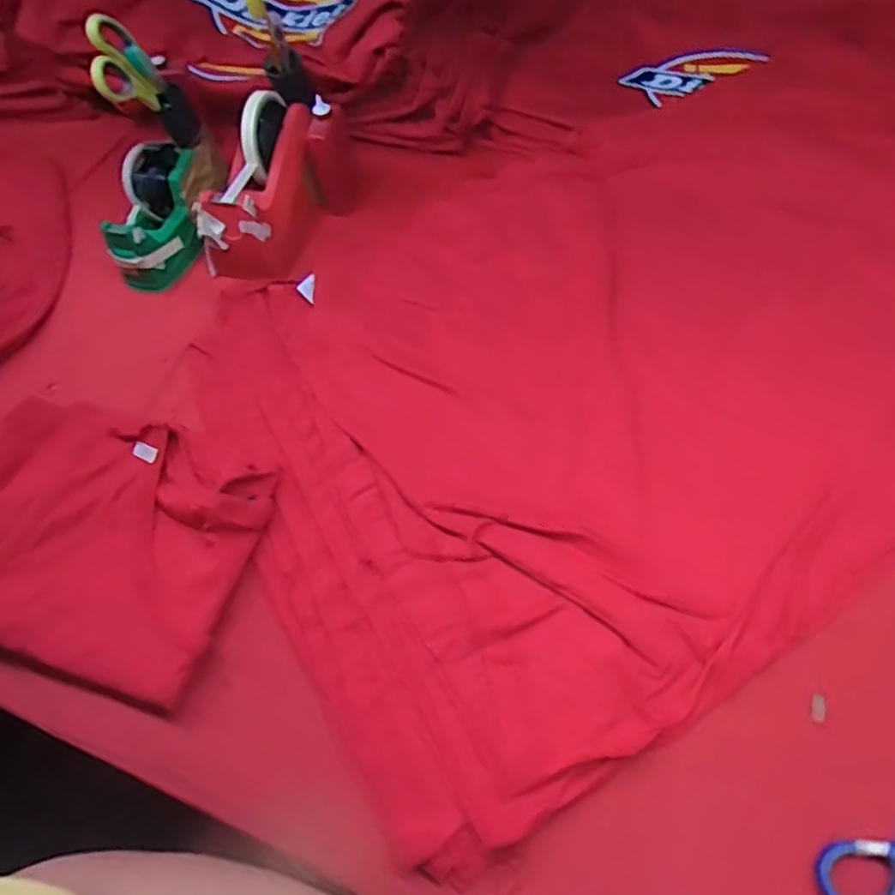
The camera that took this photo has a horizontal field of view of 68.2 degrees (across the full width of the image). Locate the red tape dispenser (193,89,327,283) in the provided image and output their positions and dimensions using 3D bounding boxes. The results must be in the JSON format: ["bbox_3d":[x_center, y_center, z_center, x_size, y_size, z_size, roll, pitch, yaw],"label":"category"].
[{"bbox_3d":[-0.183,-0.267,0.666,0.087,0.104,0.171,19,59,16],"label":"red tape dispenser"}]

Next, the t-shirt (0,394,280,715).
[{"bbox_3d":[-0.282,0.062,0.519,0.261,0.033,0.202,19,60,17],"label":"t-shirt"}]

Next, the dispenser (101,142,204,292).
[{"bbox_3d":[-0.295,-0.236,0.675,0.072,0.070,0.150,1,81,5],"label":"dispenser"}]

